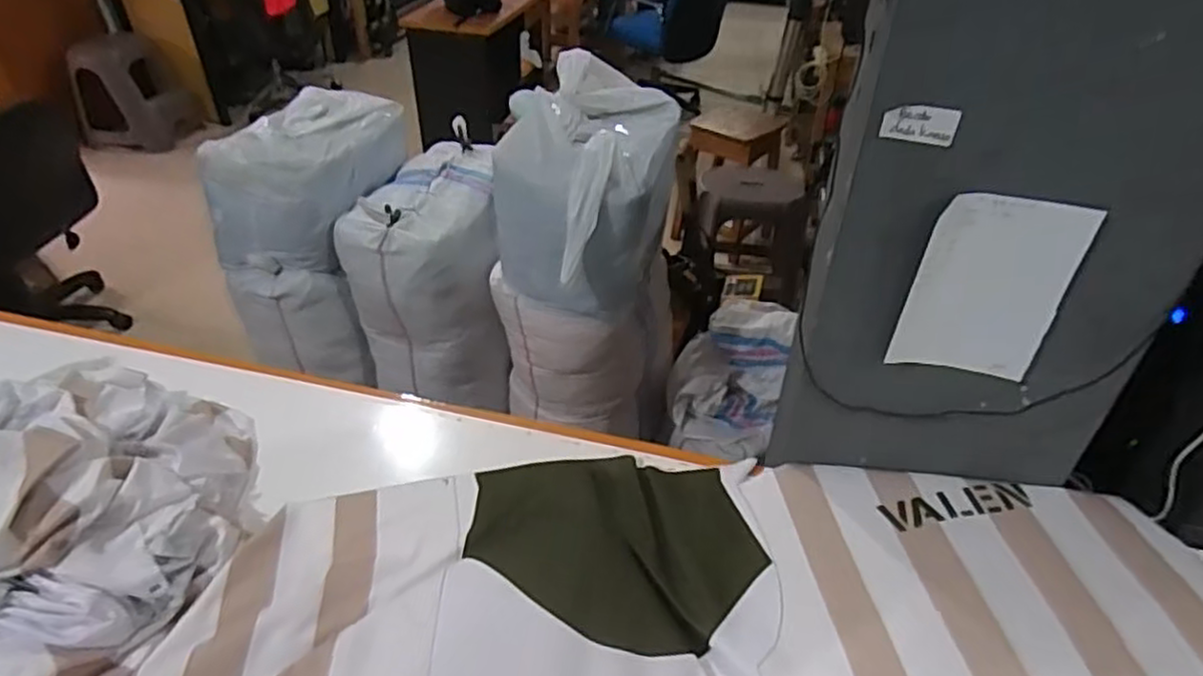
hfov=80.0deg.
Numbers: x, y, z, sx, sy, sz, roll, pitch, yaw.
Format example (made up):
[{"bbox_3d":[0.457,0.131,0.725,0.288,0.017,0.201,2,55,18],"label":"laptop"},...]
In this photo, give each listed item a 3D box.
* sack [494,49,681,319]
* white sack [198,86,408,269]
[{"bbox_3d":[-0.030,-0.321,1.530,0.333,0.386,0.502,7,38,7],"label":"sack"},{"bbox_3d":[-0.682,-0.392,1.698,0.294,0.269,0.453,10,39,11],"label":"white sack"}]

